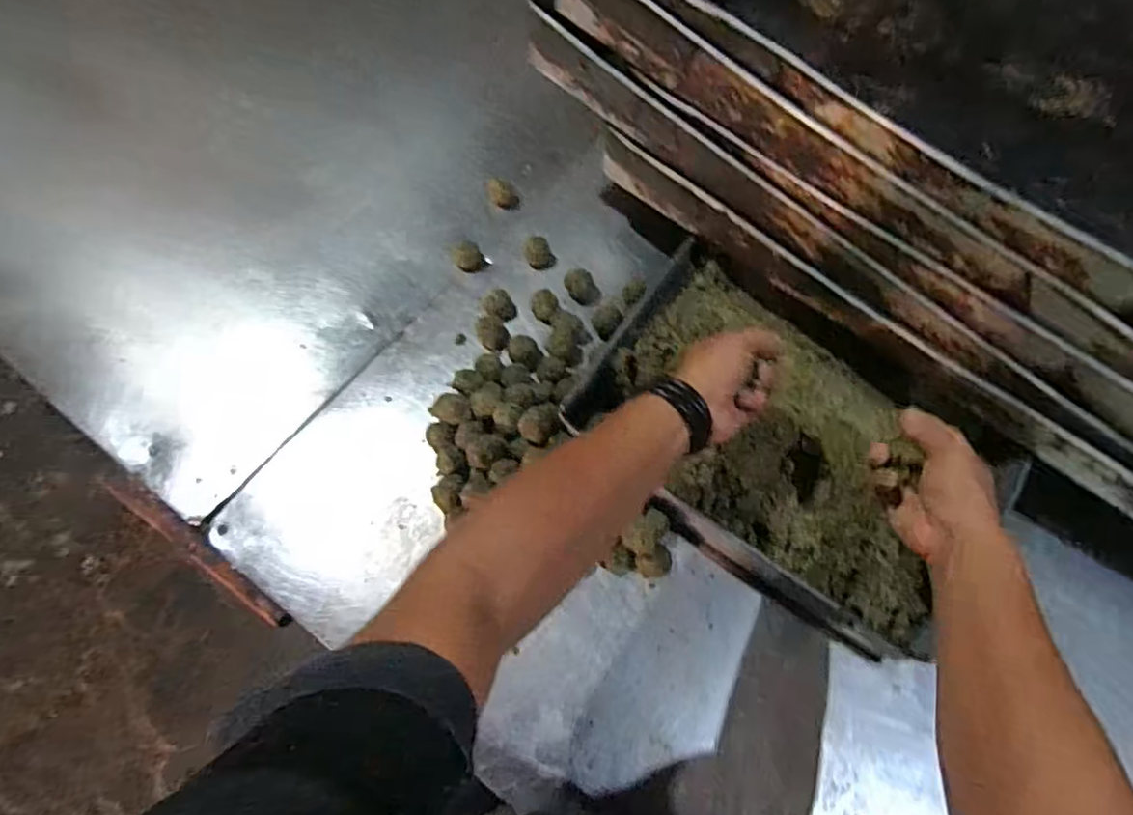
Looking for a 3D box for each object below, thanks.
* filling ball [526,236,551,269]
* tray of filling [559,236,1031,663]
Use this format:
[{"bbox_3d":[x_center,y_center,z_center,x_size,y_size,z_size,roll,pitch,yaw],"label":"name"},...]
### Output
[{"bbox_3d":[-0.032,-0.178,0.717,0.027,0.026,0.038,-4,64,-2],"label":"filling ball"},{"bbox_3d":[0.205,0.026,0.588,0.368,0.061,0.258,35,69,15],"label":"tray of filling"}]

